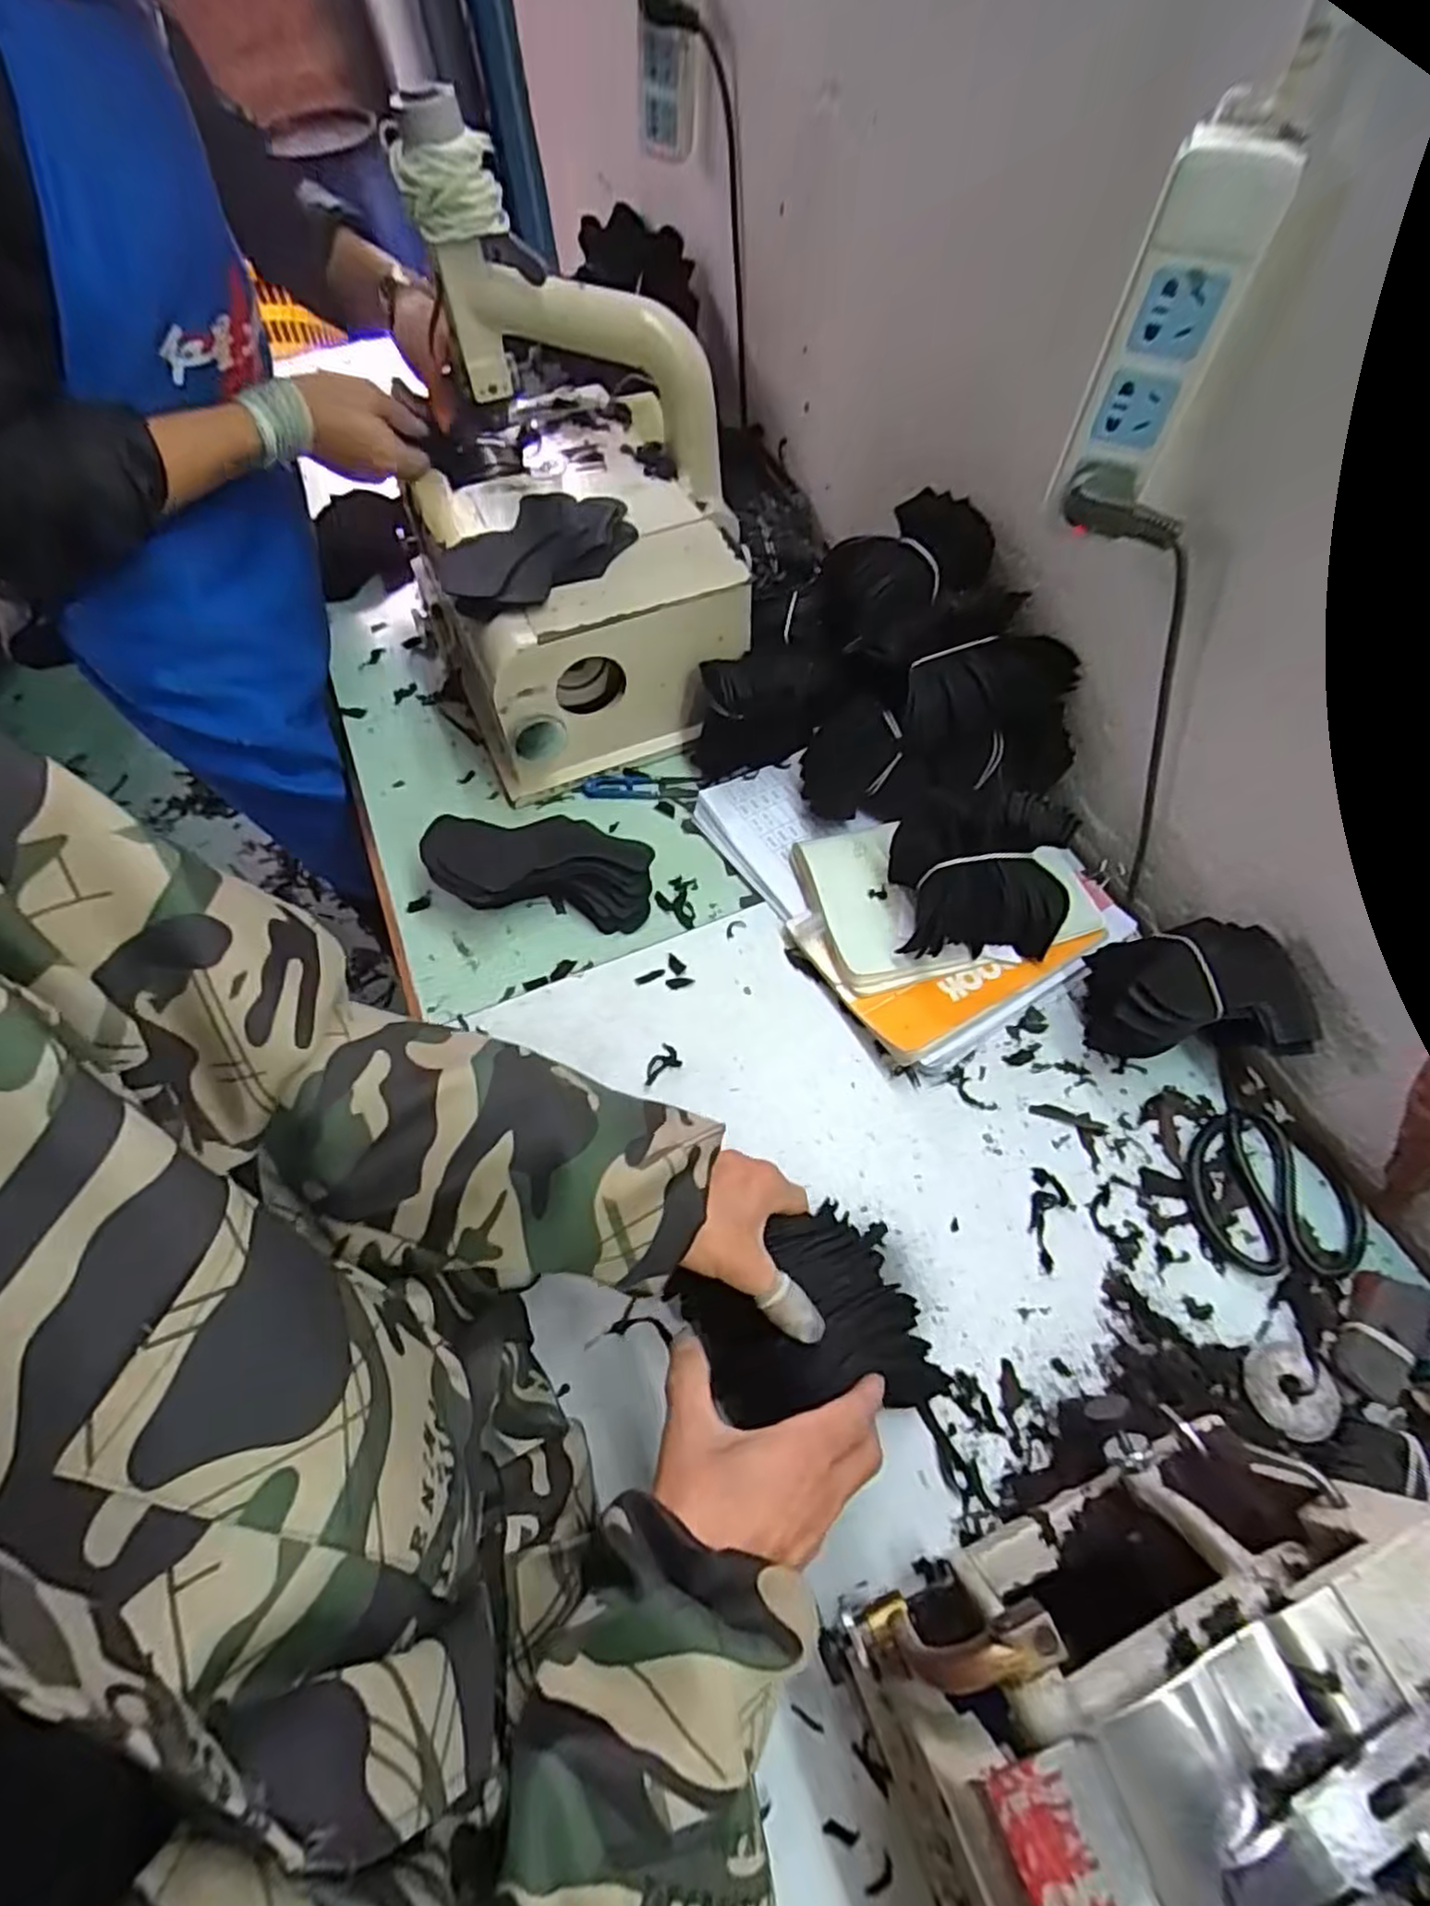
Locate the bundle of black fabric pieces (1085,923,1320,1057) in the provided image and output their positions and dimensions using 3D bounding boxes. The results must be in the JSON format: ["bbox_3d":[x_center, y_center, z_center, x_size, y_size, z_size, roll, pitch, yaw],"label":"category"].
[{"bbox_3d":[0.319,0.026,0.497,0.118,0.088,0.090,10,63,9],"label":"bundle of black fabric pieces"}]

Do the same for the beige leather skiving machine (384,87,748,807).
[{"bbox_3d":[-0.124,-0.384,0.608,0.286,0.315,0.324,-23,63,-9],"label":"beige leather skiving machine"}]

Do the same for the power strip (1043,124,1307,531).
[{"bbox_3d":[0.227,-0.309,0.376,0.054,0.144,0.033,24,66,16],"label":"power strip"}]

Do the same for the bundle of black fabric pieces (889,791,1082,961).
[{"bbox_3d":[0.194,-0.052,0.526,0.120,0.079,0.088,-3,61,1],"label":"bundle of black fabric pieces"}]

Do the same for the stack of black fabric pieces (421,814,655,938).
[{"bbox_3d":[-0.139,-0.068,0.589,0.175,0.056,0.078,4,62,5],"label":"stack of black fabric pieces"}]

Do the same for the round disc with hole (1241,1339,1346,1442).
[{"bbox_3d":[0.334,0.253,0.426,0.050,0.008,0.046,-1,62,2],"label":"round disc with hole"}]

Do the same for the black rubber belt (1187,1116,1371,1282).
[{"bbox_3d":[0.358,0.164,0.481,0.092,0.017,0.108,-38,66,-15],"label":"black rubber belt"}]

